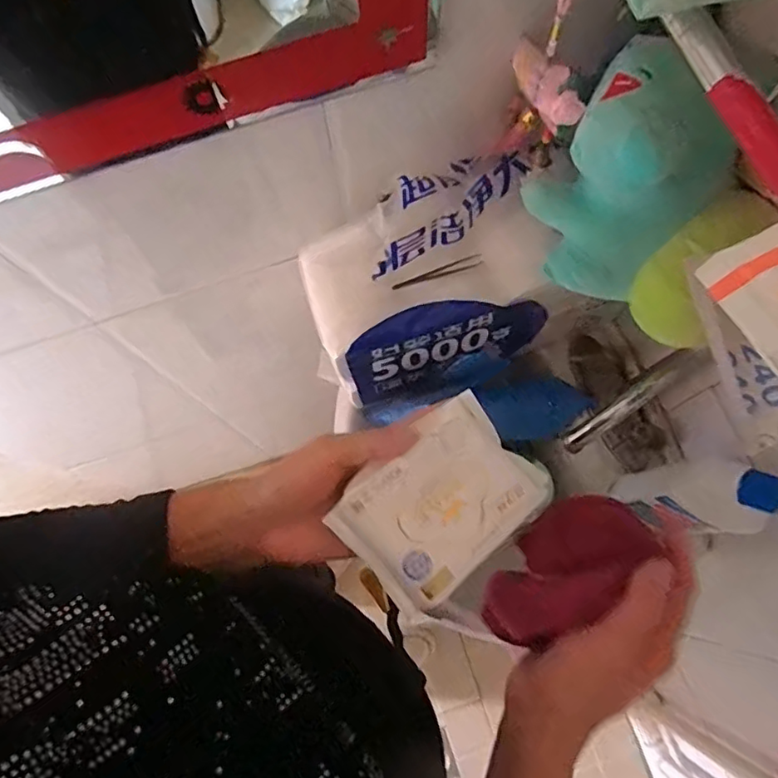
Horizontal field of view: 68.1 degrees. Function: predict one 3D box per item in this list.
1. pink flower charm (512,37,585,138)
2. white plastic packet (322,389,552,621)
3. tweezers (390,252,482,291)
[{"bbox_3d":[0.119,-0.235,0.438,0.020,0.042,0.080,-21,75,-4],"label":"pink flower charm"},{"bbox_3d":[0.035,0.073,0.370,0.125,0.034,0.085,-41,78,-9],"label":"white plastic packet"},{"bbox_3d":[0.047,-0.113,0.558,0.088,0.011,0.010,-17,75,-3],"label":"tweezers"}]

